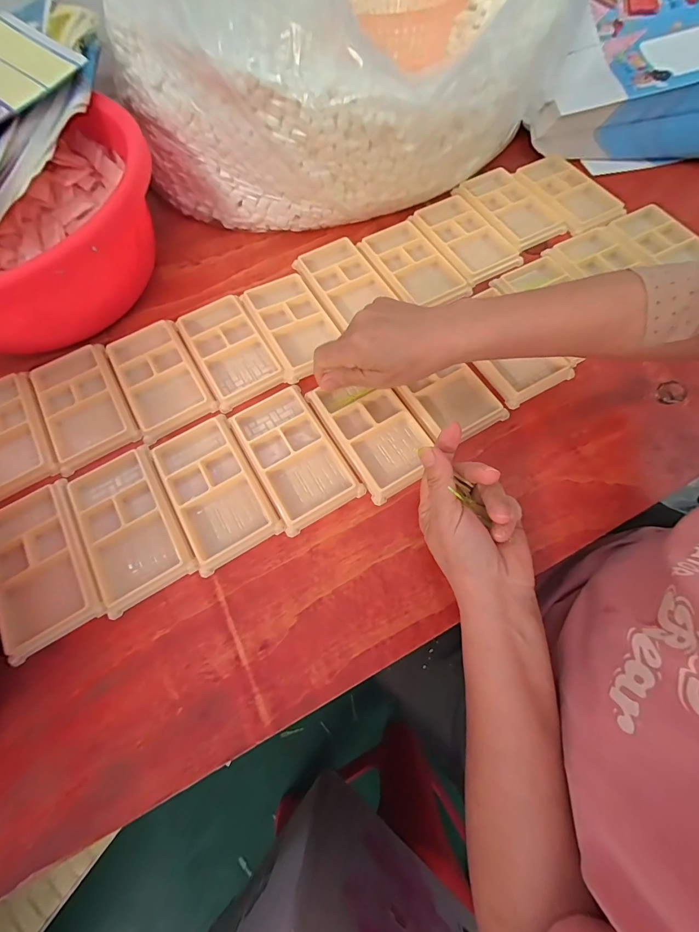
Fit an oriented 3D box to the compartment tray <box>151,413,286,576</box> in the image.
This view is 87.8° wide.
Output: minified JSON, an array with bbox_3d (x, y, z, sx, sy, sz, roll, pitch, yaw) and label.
[{"bbox_3d":[-0.125,0.019,0.336,0.080,0.009,0.136,-30,71,-9],"label":"compartment tray"}]

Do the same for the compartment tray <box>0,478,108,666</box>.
[{"bbox_3d":[-0.267,0.083,0.315,0.079,0.011,0.136,-31,71,-10],"label":"compartment tray"}]

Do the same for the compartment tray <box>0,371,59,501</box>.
[{"bbox_3d":[-0.343,-0.031,0.358,0.080,0.010,0.131,-30,71,-9],"label":"compartment tray"}]

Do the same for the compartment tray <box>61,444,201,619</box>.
[{"bbox_3d":[-0.197,0.050,0.324,0.084,0.009,0.136,-32,71,-10],"label":"compartment tray"}]

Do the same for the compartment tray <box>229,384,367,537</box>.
[{"bbox_3d":[-0.054,-0.014,0.350,0.077,0.017,0.138,-30,71,-9],"label":"compartment tray"}]

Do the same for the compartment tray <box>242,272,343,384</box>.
[{"bbox_3d":[-0.060,-0.159,0.402,0.075,0.014,0.137,-26,70,-8],"label":"compartment tray"}]

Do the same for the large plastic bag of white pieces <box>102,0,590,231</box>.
[{"bbox_3d":[0.002,-0.488,0.434,0.459,0.191,0.384,16,70,8],"label":"large plastic bag of white pieces"}]

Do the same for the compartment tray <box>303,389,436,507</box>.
[{"bbox_3d":[0.024,-0.036,0.354,0.076,0.017,0.129,-31,71,-10],"label":"compartment tray"}]

